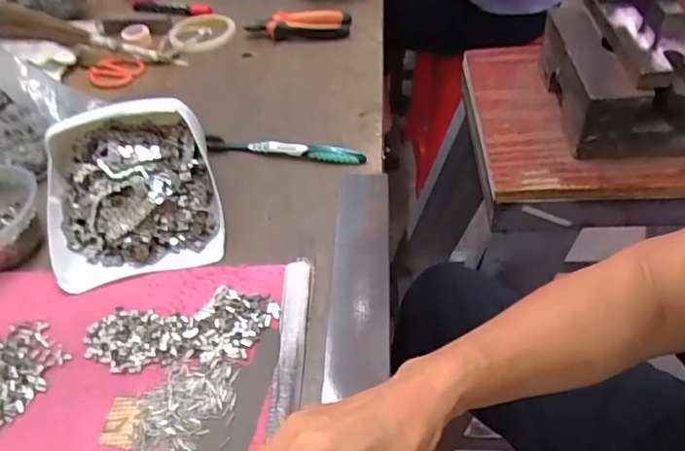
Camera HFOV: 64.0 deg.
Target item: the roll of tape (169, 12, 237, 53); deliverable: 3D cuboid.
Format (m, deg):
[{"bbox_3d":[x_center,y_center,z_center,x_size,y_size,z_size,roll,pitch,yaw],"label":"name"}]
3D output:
[{"bbox_3d":[-0.214,-0.295,0.836,0.099,0.022,0.100,-2,46,2],"label":"roll of tape"}]

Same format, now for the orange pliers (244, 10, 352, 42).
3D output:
[{"bbox_3d":[-0.064,-0.299,0.806,0.150,0.030,0.046,-7,46,-2],"label":"orange pliers"}]

